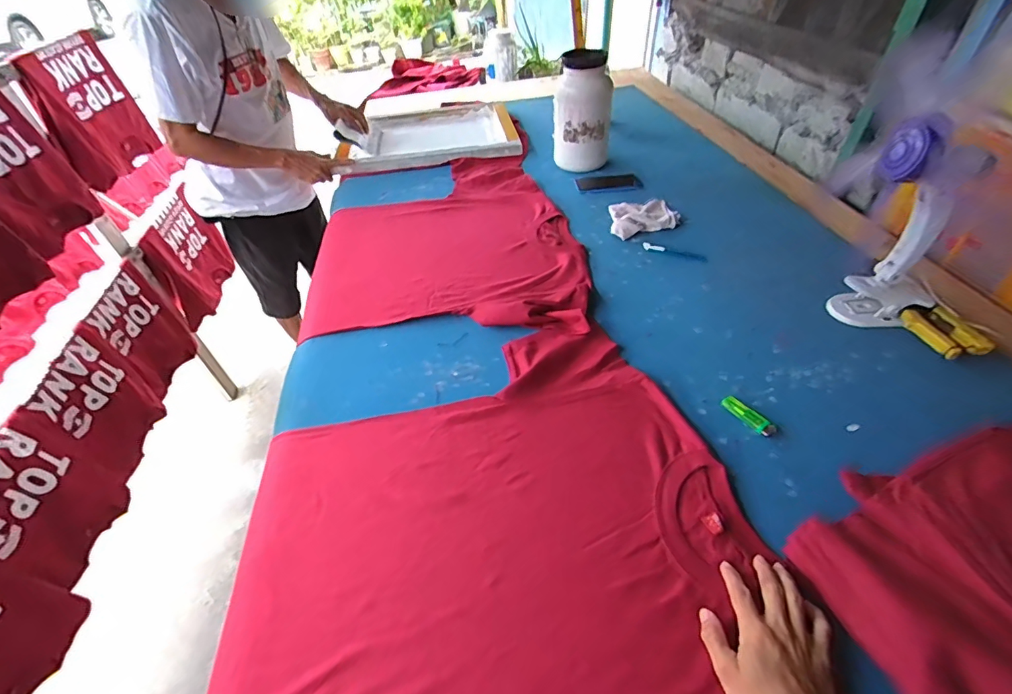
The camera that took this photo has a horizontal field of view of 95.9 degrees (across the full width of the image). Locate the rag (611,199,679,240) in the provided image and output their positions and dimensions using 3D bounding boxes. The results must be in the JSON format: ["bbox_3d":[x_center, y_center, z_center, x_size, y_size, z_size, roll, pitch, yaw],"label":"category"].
[{"bbox_3d":[0.317,-0.315,1.088,0.170,0.021,0.136,-15,45,-12],"label":"rag"}]

